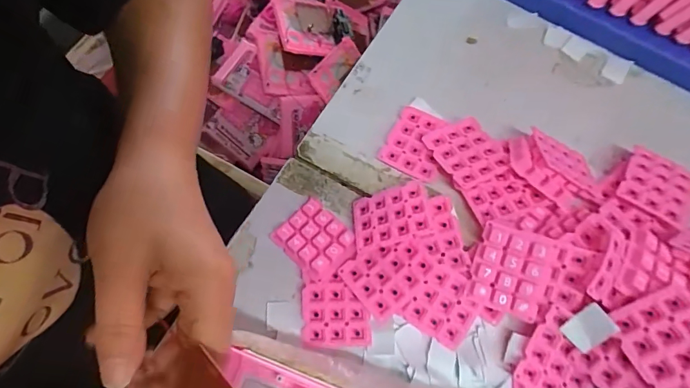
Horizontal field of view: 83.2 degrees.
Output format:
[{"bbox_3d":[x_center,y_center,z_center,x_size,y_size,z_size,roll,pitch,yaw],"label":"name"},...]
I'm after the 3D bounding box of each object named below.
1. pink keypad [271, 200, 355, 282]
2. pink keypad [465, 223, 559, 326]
[{"bbox_3d":[-0.022,0.035,0.304,0.059,0.010,0.047,40,75,14],"label":"pink keypad"},{"bbox_3d":[0.117,0.055,0.275,0.050,0.010,0.059,17,91,15],"label":"pink keypad"}]

